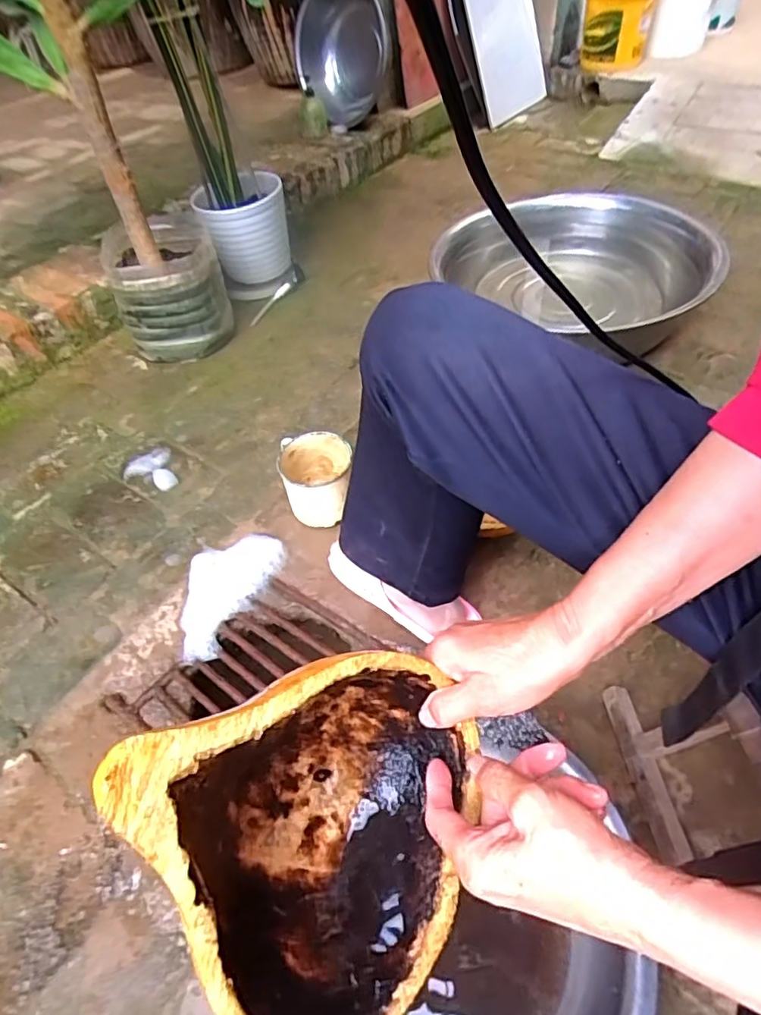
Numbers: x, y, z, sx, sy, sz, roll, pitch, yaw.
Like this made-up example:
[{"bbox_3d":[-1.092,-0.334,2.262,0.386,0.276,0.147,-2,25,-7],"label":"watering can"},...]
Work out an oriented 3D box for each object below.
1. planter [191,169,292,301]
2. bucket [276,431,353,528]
[{"bbox_3d":[-0.333,-0.674,1.408,0.214,0.224,0.219,-25,50,-16],"label":"planter"},{"bbox_3d":[-0.100,-0.044,0.906,0.109,0.113,0.109,-3,47,3],"label":"bucket"}]

